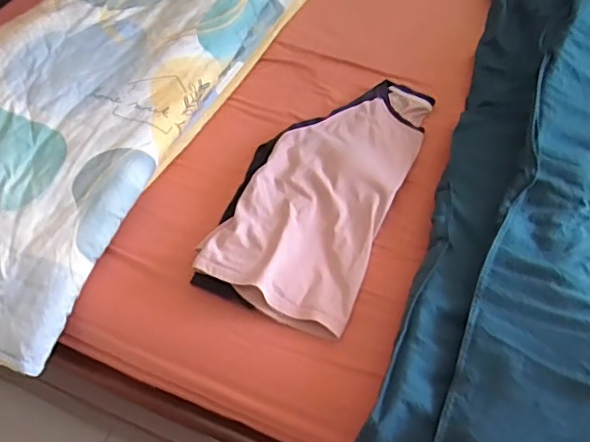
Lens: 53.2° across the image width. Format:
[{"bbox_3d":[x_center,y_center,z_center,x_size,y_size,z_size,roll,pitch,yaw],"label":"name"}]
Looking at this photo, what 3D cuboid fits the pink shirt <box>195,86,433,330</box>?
[{"bbox_3d":[0.051,-0.075,0.990,0.253,0.047,0.537,18,55,15],"label":"pink shirt"}]

